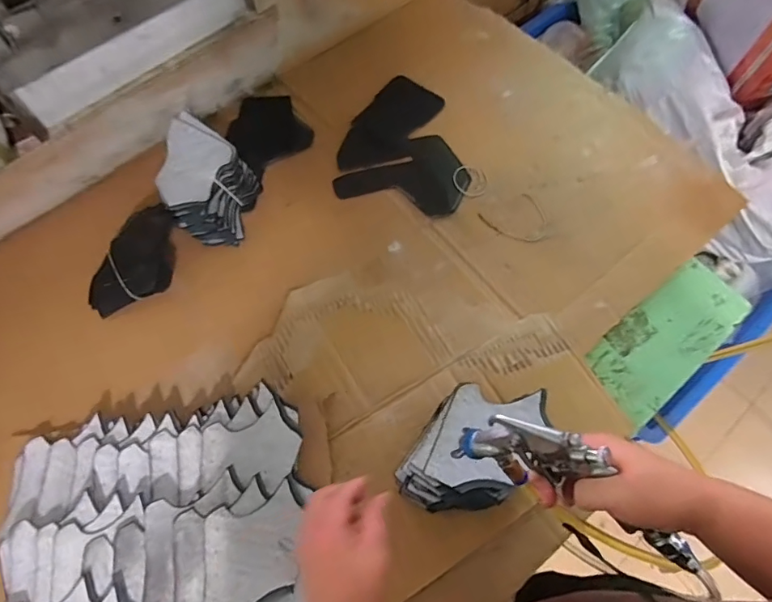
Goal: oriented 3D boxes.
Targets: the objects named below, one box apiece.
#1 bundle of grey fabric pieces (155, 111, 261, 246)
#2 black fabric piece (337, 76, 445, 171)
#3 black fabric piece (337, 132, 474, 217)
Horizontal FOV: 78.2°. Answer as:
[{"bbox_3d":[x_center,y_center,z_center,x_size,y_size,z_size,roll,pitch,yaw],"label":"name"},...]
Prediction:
[{"bbox_3d":[-0.238,-0.155,0.636,0.109,0.083,0.142,11,71,4],"label":"bundle of grey fabric pieces"},{"bbox_3d":[0.002,-0.264,0.724,0.098,0.007,0.191,34,74,11],"label":"black fabric piece"},{"bbox_3d":[0.031,-0.163,0.680,0.173,0.004,0.132,-31,69,-11],"label":"black fabric piece"}]

